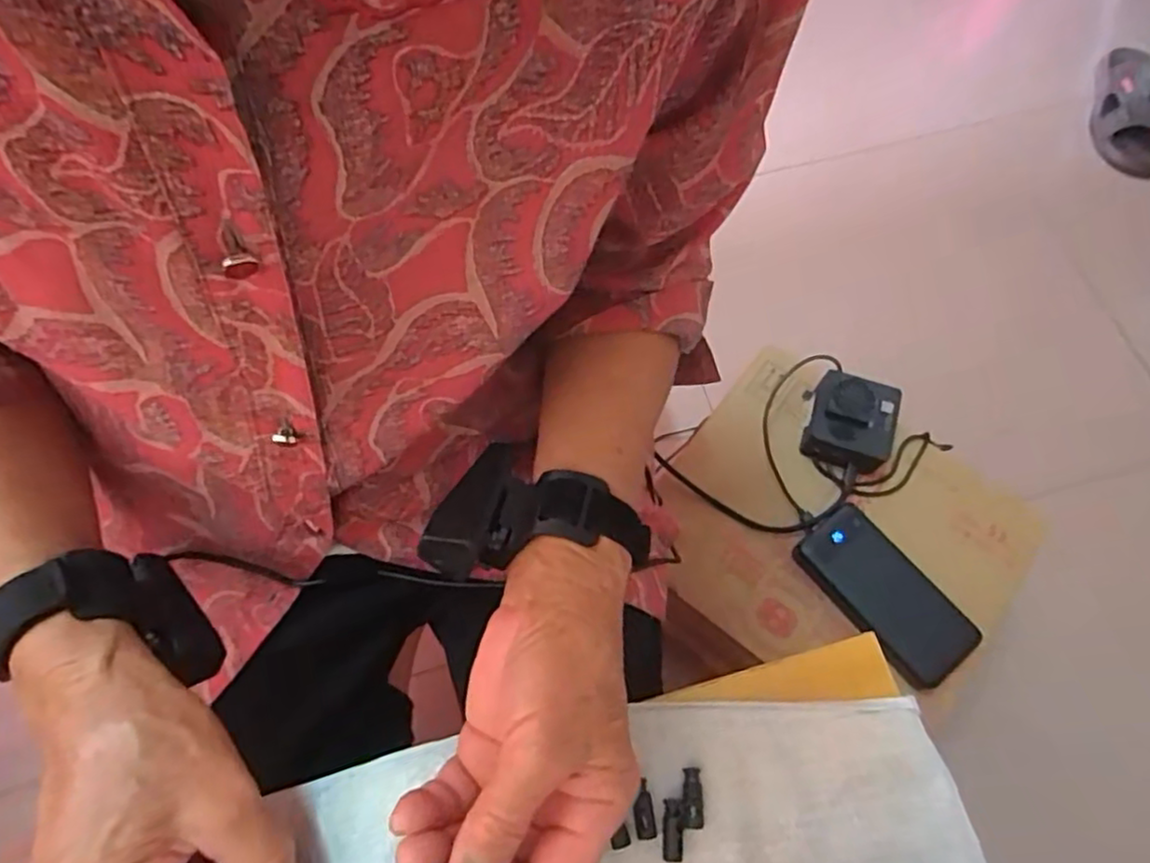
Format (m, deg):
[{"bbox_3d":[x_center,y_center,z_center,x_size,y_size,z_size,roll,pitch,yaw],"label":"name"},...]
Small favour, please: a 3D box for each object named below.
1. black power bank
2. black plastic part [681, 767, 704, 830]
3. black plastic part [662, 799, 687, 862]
[{"bbox_3d":[0.275,0.143,0.594,0.077,0.022,0.156,-35,71,-12],"label":"black power bank"},{"bbox_3d":[0.053,0.167,0.306,0.010,0.004,0.024,-1,66,3],"label":"black plastic part"},{"bbox_3d":[0.044,0.179,0.301,0.010,0.004,0.024,5,66,6],"label":"black plastic part"}]

